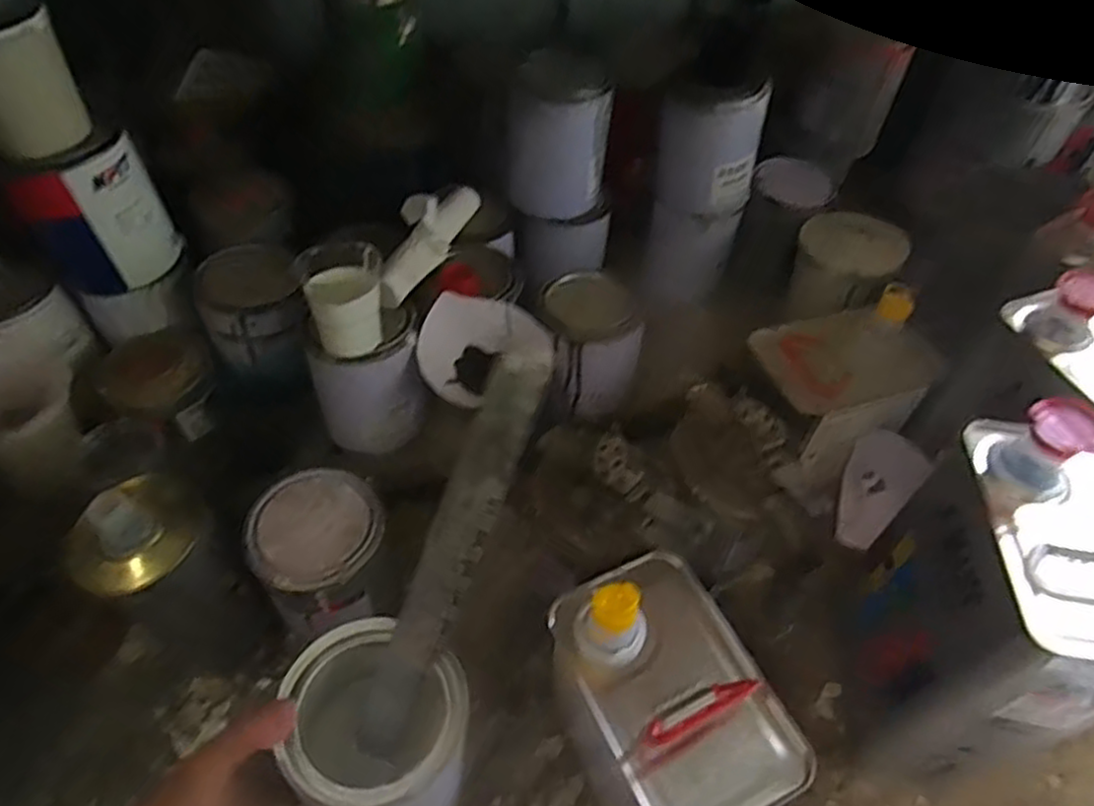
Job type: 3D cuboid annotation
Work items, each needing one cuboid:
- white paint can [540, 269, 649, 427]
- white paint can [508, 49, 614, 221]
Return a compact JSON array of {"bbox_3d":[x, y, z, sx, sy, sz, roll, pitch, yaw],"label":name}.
[{"bbox_3d":[0.045,-0.049,0.715,0.096,0.131,0.099,1,50,-1],"label":"white paint can"},{"bbox_3d":[0.013,-0.279,0.742,0.099,0.136,0.096,0,48,0],"label":"white paint can"}]

